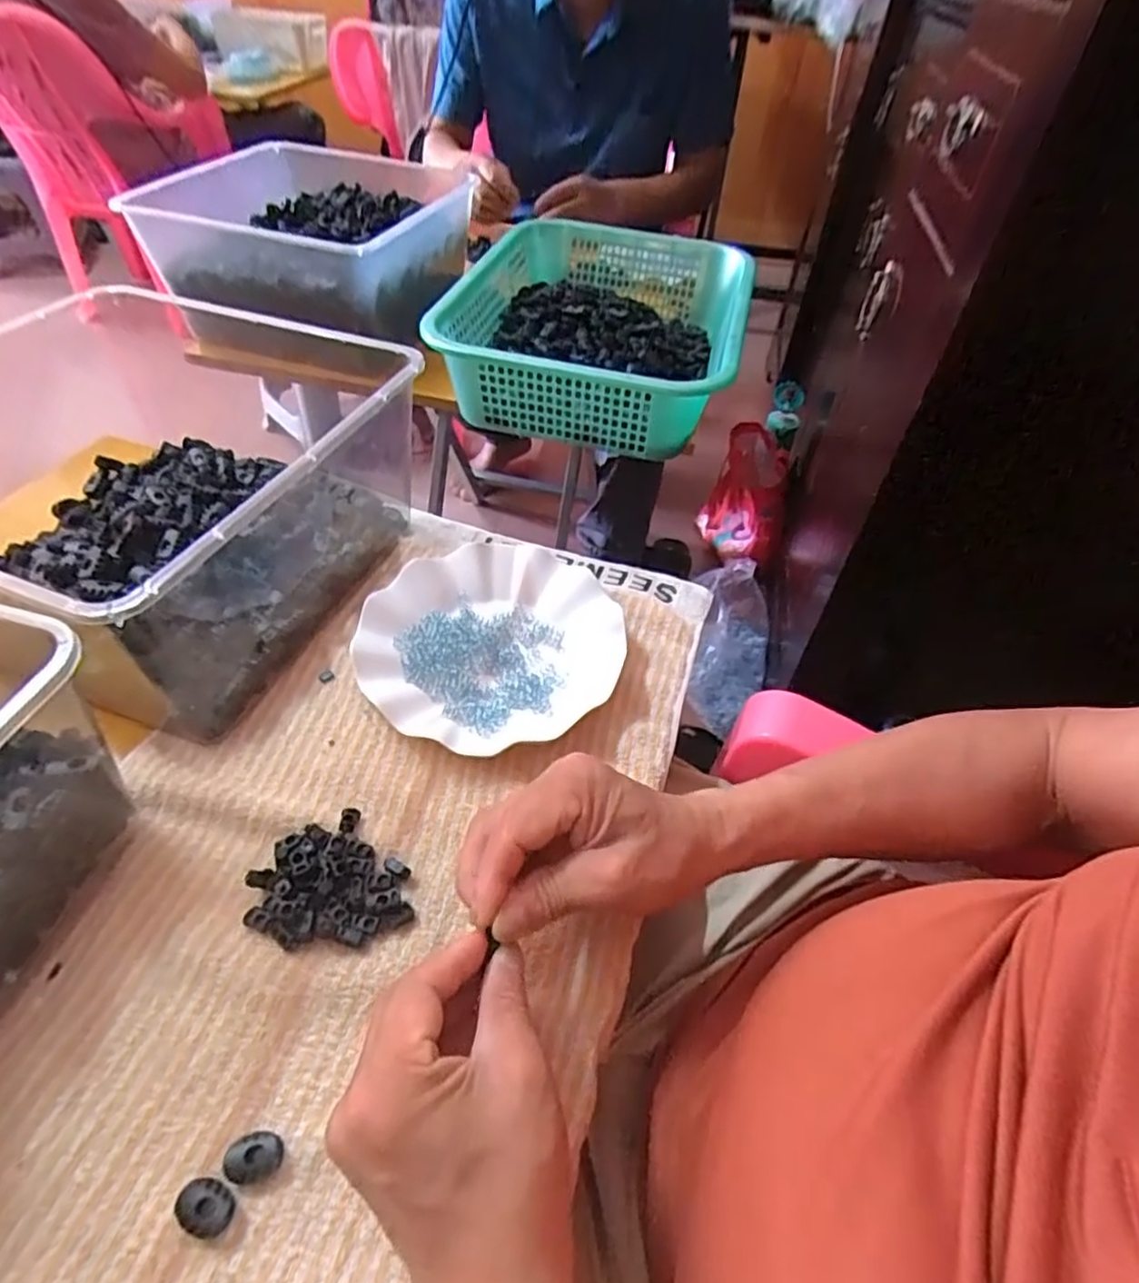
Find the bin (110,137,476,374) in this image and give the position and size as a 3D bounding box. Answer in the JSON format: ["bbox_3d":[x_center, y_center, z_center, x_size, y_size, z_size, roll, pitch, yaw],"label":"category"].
[{"bbox_3d":[-0.299,-0.471,0.783,0.294,0.118,0.289,12,48,6],"label":"bin"}]

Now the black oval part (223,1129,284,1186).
[{"bbox_3d":[-0.134,0.219,0.284,0.022,0.009,0.017,-7,49,-11],"label":"black oval part"}]

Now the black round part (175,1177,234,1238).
[{"bbox_3d":[-0.149,0.231,0.273,0.021,0.009,0.017,9,48,4],"label":"black round part"}]

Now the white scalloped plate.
[{"bbox_3d":[-0.054,0.001,0.478,0.182,0.026,0.179,2,47,-3],"label":"white scalloped plate"}]

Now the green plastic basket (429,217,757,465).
[{"bbox_3d":[0.037,-0.355,0.758,0.296,0.098,0.397,11,48,6],"label":"green plastic basket"}]

